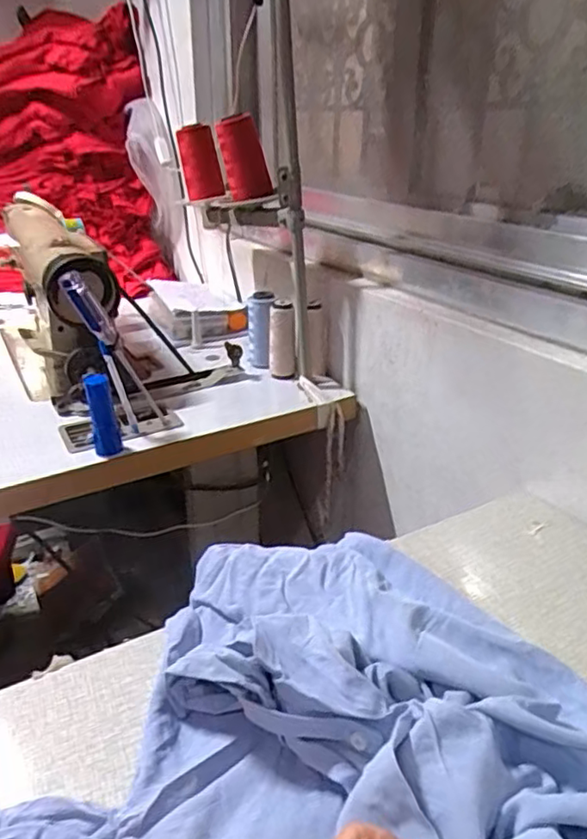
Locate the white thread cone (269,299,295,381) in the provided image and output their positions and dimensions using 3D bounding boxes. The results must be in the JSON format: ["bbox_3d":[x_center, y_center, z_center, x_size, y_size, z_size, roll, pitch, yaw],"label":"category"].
[{"bbox_3d":[-0.018,-0.118,0.941,0.037,0.124,0.034,0,26,-1],"label":"white thread cone"}]

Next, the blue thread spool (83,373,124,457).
[{"bbox_3d":[-0.223,-0.007,0.725,0.031,0.088,0.034,-10,28,-18],"label":"blue thread spool"}]

